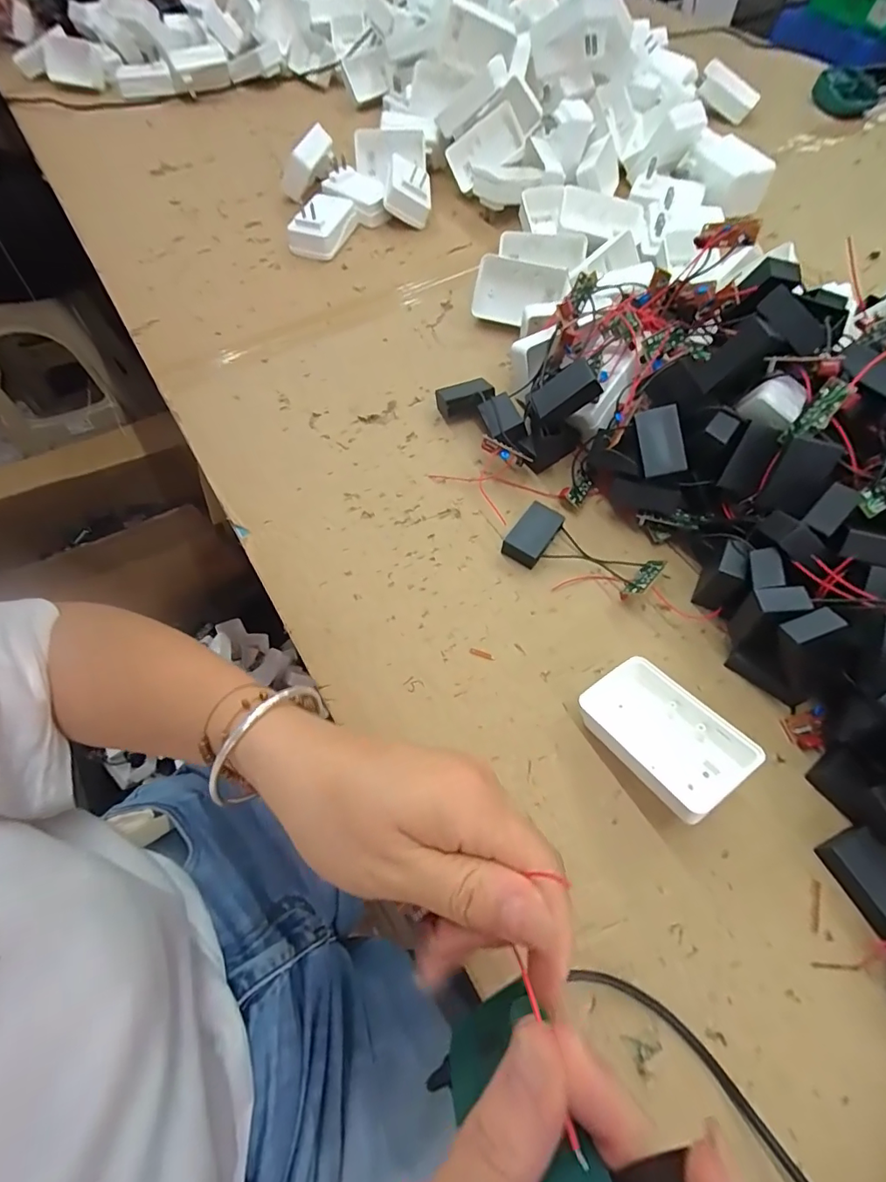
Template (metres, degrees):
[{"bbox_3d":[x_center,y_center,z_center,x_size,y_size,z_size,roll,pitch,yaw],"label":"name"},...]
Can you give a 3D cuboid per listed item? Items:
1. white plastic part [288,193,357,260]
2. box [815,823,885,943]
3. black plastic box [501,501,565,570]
[{"bbox_3d":[-0.141,-0.435,0.574,0.058,0.038,0.096,14,63,8],"label":"white plastic part"},{"bbox_3d":[0.238,0.159,0.270,0.032,0.018,0.049,-21,64,-10],"label":"box"},{"bbox_3d":[0.071,-0.044,0.382,0.029,0.017,0.050,33,67,16],"label":"black plastic box"}]

